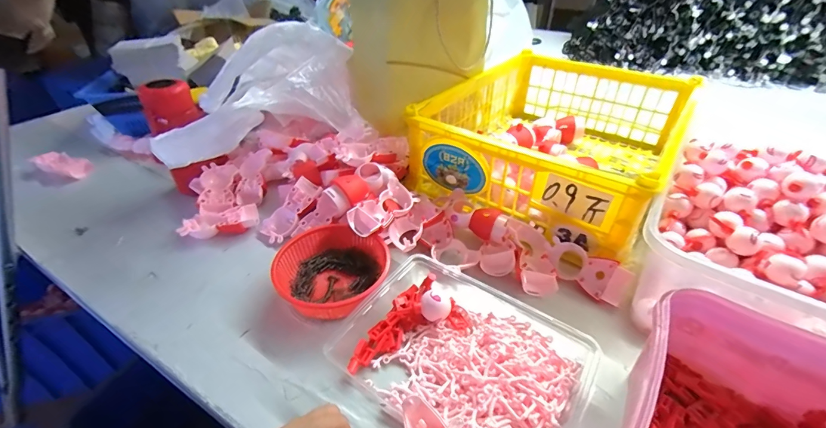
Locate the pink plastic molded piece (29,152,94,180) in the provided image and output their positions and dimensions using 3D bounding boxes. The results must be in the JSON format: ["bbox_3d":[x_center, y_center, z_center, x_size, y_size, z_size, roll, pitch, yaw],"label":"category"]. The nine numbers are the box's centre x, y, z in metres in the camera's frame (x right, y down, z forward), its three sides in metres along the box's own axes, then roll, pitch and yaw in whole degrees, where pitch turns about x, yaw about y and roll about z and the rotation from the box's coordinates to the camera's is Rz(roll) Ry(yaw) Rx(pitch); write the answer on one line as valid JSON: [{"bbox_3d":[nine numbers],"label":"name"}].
[{"bbox_3d":[-0.639,-0.091,0.684,0.097,0.022,0.051,18,47,5],"label":"pink plastic molded piece"}]

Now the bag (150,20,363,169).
[{"bbox_3d":[-0.231,-0.166,0.543,0.283,0.140,0.133,-28,46,-31],"label":"bag"}]

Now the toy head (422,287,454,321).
[{"bbox_3d":[0.026,0.099,0.404,0.034,0.032,0.028,0,37,0],"label":"toy head"}]

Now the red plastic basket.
[{"bbox_3d":[-0.096,0.068,0.460,0.137,0.044,0.138,0,37,0],"label":"red plastic basket"}]

